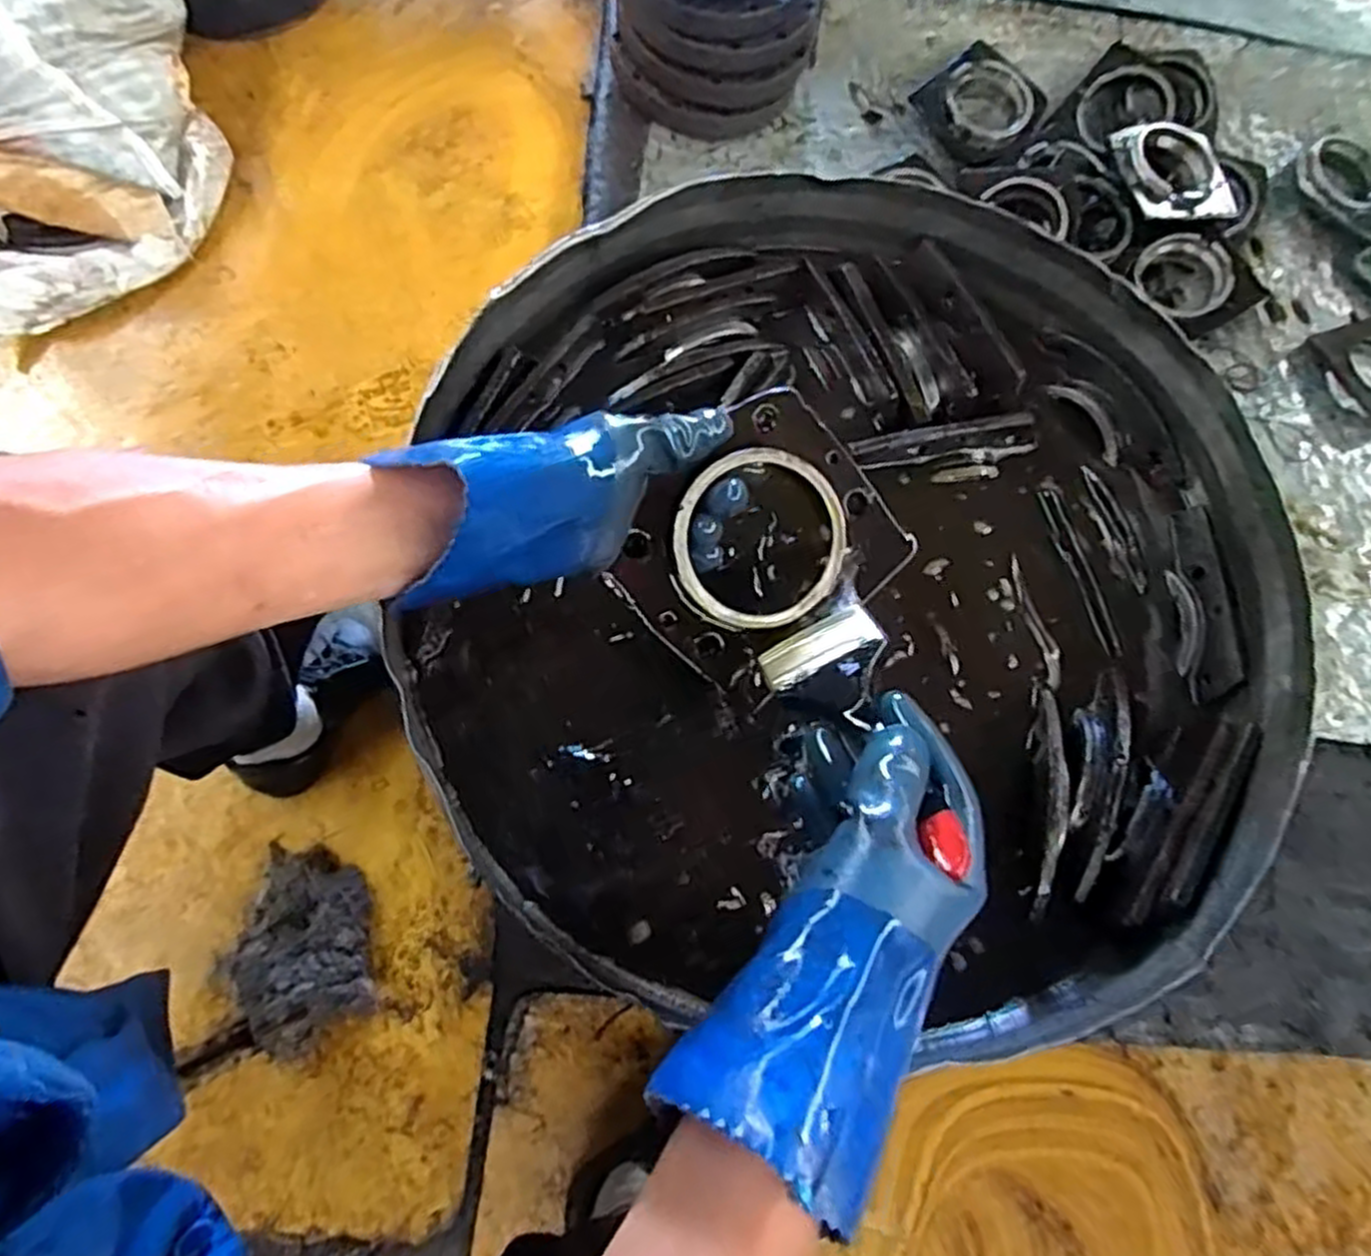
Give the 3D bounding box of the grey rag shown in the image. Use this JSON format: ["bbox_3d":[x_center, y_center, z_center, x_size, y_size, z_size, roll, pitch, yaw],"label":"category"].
[{"bbox_3d":[-0.380,0.314,0.788,0.122,0.074,0.194,-9,76,-4],"label":"grey rag"}]

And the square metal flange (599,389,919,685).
[{"bbox_3d":[0.048,-0.047,0.478,0.157,0.033,0.140,-45,103,-4],"label":"square metal flange"}]

